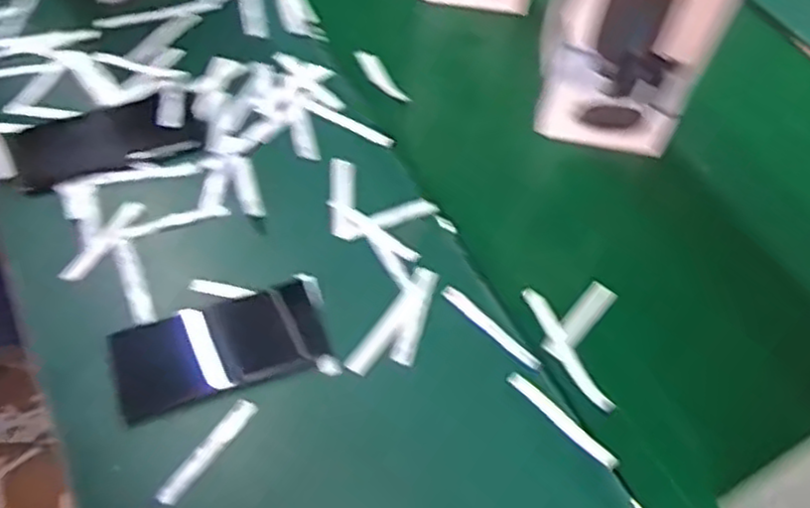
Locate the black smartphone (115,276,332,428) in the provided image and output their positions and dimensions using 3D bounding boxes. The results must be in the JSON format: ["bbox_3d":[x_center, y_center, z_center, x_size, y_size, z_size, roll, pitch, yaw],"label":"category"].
[{"bbox_3d":[-0.142,0.072,0.569,0.158,0.015,0.079,-16,59,-14],"label":"black smartphone"}]

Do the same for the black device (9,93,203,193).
[{"bbox_3d":[-0.277,-0.106,0.684,0.167,0.010,0.083,-19,59,-16],"label":"black device"}]

